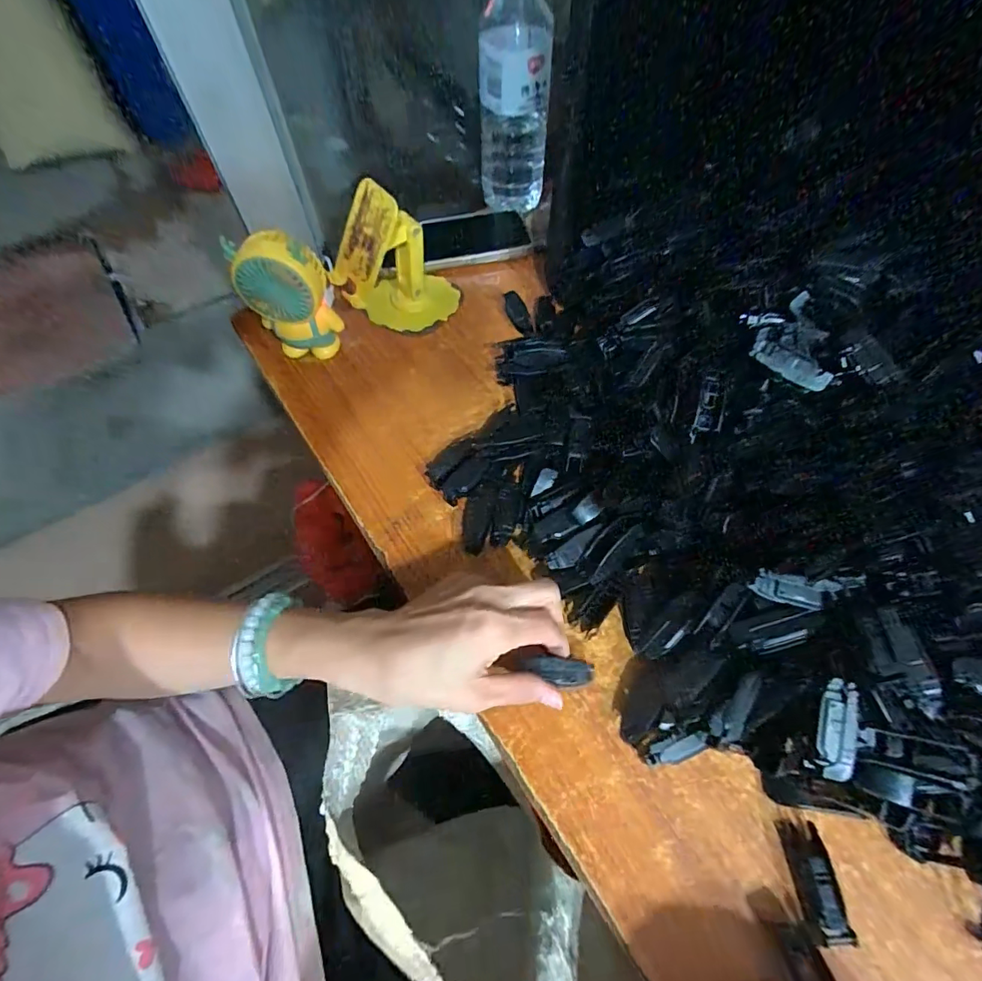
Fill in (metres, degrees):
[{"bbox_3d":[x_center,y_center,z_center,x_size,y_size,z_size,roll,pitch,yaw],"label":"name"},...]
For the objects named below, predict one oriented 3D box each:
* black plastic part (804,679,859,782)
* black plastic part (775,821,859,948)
[{"bbox_3d":[0.177,0.123,0.243,0.019,0.004,0.048,11,83,10],"label":"black plastic part"},{"bbox_3d":[0.165,0.200,0.242,0.019,0.014,0.047,-3,59,-1],"label":"black plastic part"}]

